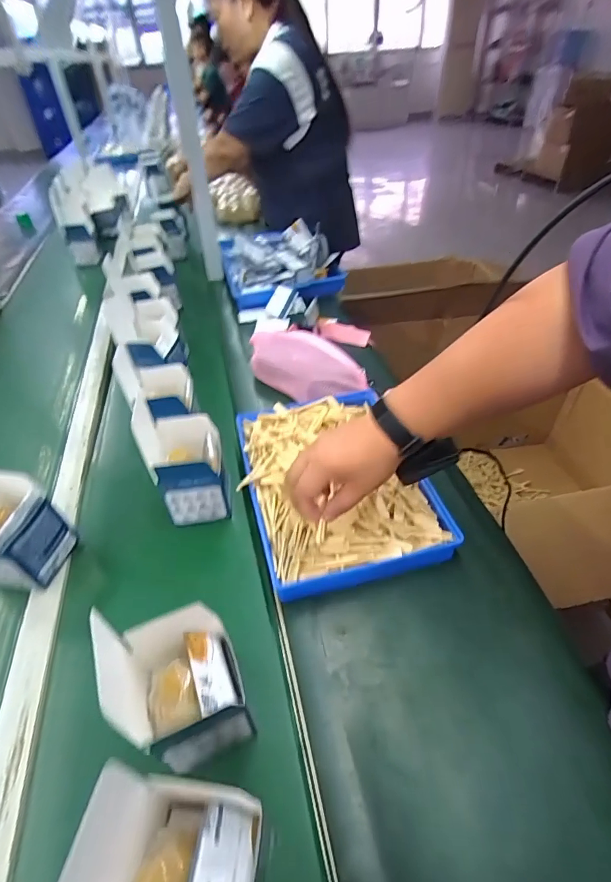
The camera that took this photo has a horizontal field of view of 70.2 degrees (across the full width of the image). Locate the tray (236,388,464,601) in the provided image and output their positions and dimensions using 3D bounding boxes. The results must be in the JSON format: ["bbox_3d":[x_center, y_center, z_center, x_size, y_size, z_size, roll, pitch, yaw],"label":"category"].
[{"bbox_3d":[0.036,0.042,0.614,0.228,0.046,0.321,-11,46,-12],"label":"tray"}]

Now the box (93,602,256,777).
[{"bbox_3d":[-0.109,0.210,0.381,0.095,0.152,0.098,-16,47,-17],"label":"box"}]

